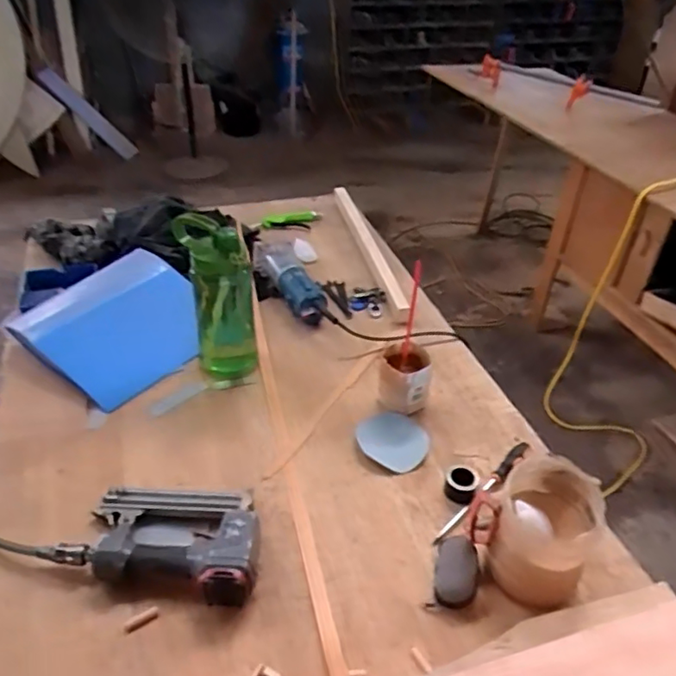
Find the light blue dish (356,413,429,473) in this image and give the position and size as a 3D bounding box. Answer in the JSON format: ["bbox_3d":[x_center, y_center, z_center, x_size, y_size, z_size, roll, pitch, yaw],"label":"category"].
[{"bbox_3d":[0.086,0.158,0.935,0.108,0.011,0.100,1,36,-1],"label":"light blue dish"}]

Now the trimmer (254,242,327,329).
[{"bbox_3d":[-0.089,-0.107,1.187,0.092,0.093,0.201,-14,39,-20],"label":"trimmer"}]

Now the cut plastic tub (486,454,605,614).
[{"bbox_3d":[0.251,0.239,0.736,0.114,0.121,0.132,22,41,25],"label":"cut plastic tub"}]

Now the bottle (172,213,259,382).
[{"bbox_3d":[-0.189,-0.055,0.969,0.106,0.271,0.097,-8,37,-12],"label":"bottle"}]

